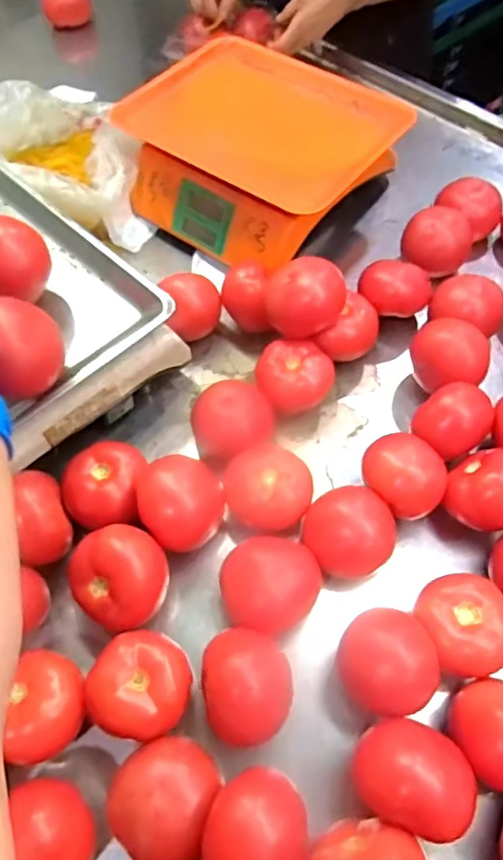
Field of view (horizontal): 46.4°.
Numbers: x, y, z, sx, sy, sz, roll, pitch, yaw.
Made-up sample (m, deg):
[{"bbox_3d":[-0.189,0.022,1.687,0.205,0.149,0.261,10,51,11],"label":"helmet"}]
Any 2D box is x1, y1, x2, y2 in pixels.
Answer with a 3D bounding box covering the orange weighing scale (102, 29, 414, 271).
[{"bbox_3d":[0.008,-0.334,0.735,0.292,0.142,0.260,36,65,21],"label":"orange weighing scale"}]

